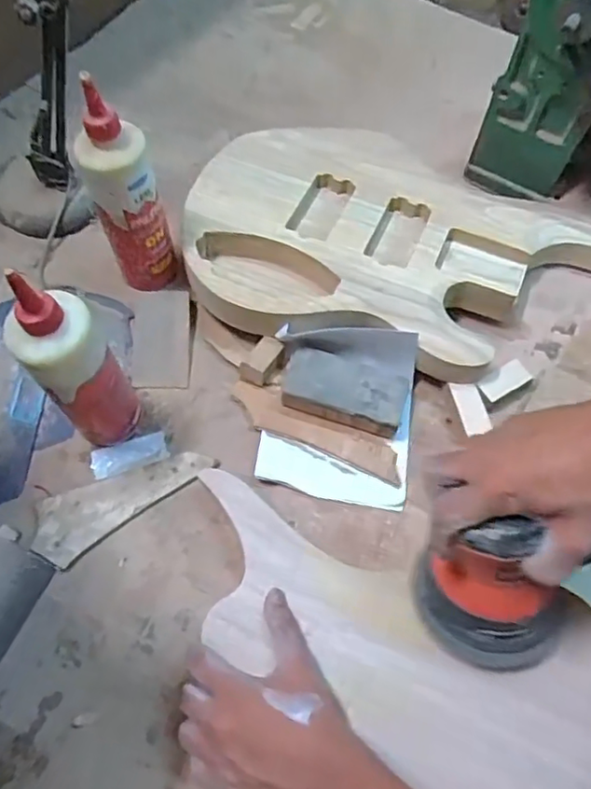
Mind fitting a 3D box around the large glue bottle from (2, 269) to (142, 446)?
[{"bbox_3d":[-0.183,-0.014,0.502,0.067,0.213,0.054,-31,68,-16],"label":"large glue bottle"}]

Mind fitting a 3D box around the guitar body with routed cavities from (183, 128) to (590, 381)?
[{"bbox_3d":[0.130,-0.174,0.672,0.496,0.038,0.310,13,64,5],"label":"guitar body with routed cavities"}]

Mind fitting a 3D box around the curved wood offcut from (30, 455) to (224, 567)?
[{"bbox_3d":[-0.169,0.094,0.570,0.173,0.006,0.063,-31,68,-16],"label":"curved wood offcut"}]

